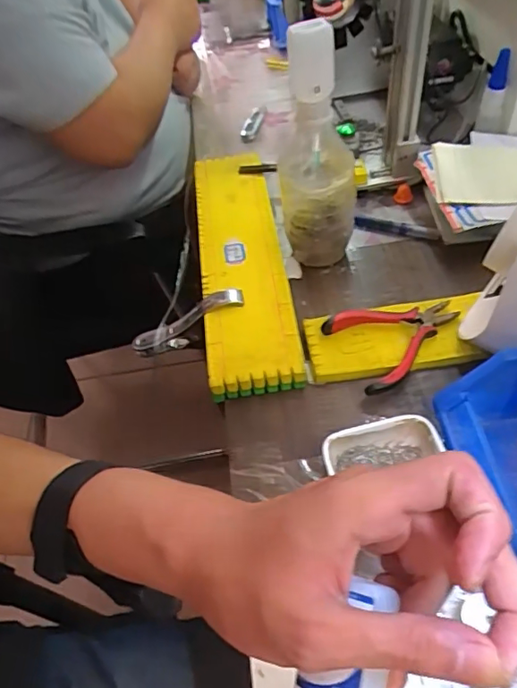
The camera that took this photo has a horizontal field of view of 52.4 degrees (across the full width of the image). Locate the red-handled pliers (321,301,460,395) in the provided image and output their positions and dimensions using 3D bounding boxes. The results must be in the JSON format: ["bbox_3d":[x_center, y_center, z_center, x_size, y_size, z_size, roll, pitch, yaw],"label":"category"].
[{"bbox_3d":[0.122,-0.008,0.454,0.108,0.017,0.081,-24,51,-12],"label":"red-handled pliers"}]

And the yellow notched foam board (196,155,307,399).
[{"bbox_3d":[-0.020,-0.097,0.554,0.083,0.023,0.352,-9,49,0],"label":"yellow notched foam board"}]

